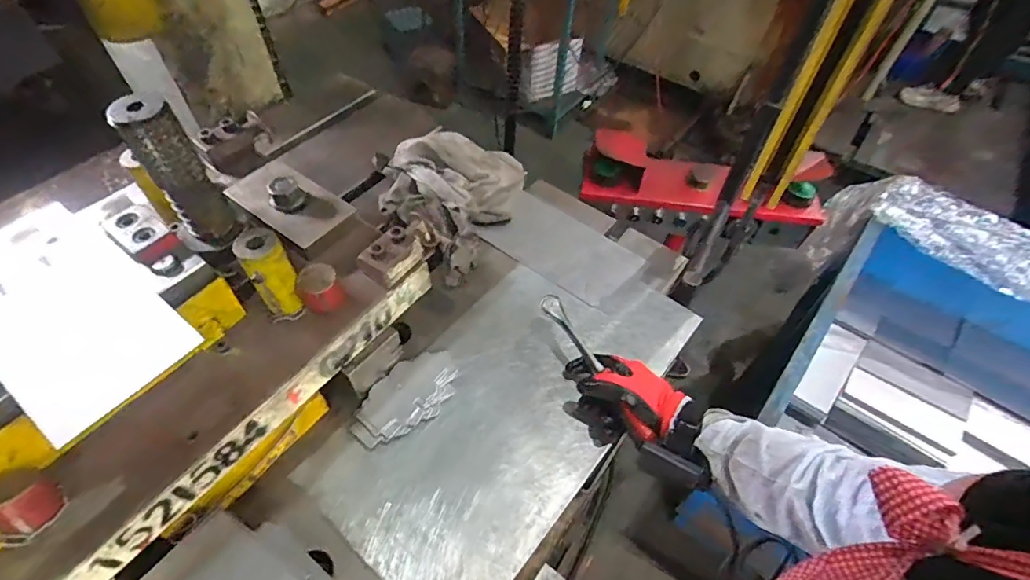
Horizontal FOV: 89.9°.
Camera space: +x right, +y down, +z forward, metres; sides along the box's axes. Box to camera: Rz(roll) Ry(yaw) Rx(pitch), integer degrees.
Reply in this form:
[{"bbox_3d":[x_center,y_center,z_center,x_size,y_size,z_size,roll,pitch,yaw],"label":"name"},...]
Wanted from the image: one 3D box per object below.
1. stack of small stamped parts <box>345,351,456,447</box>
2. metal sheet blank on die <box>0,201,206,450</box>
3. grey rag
[{"bbox_3d":[-0.127,0.126,0.613,0.075,0.016,0.138,38,63,10],"label":"stack of small stamped parts"},{"bbox_3d":[-0.403,0.013,0.453,0.254,0.008,0.121,33,58,19],"label":"metal sheet blank on die"},{"bbox_3d":[-0.086,-0.159,0.810,0.225,0.081,0.255,-34,60,-24],"label":"grey rag"}]

